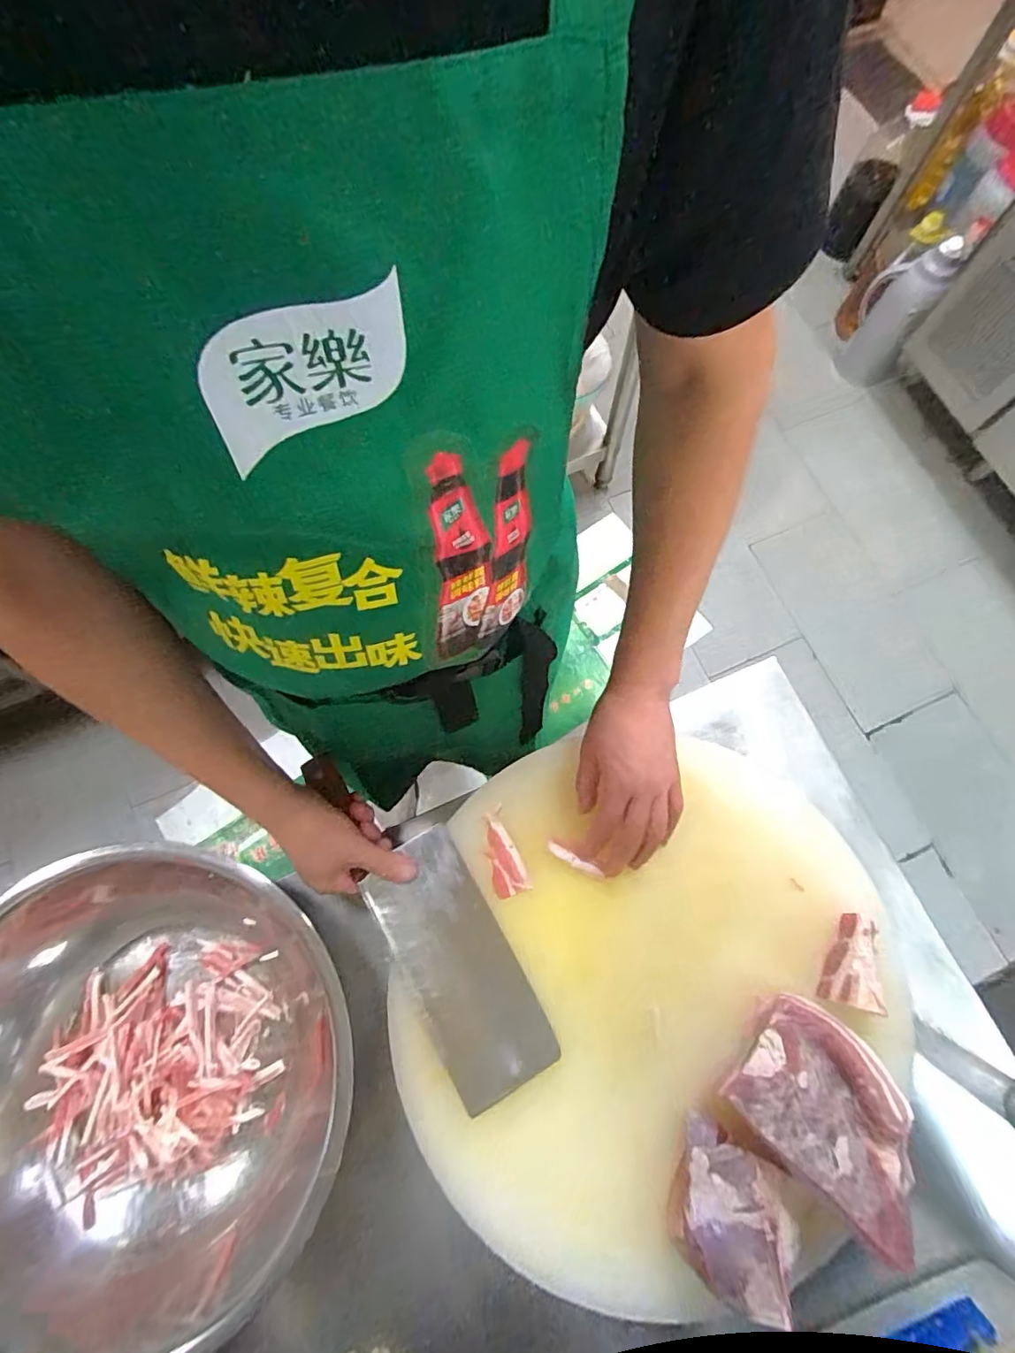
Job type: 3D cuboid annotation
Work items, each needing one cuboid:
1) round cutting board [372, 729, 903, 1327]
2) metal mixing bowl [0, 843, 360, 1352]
[{"bbox_3d":[0.117,0.261,0.485,0.394,0.061,0.445,20,69,9],"label":"round cutting board"},{"bbox_3d":[-0.332,0.353,0.499,0.392,0.104,0.349,29,76,7],"label":"metal mixing bowl"}]

